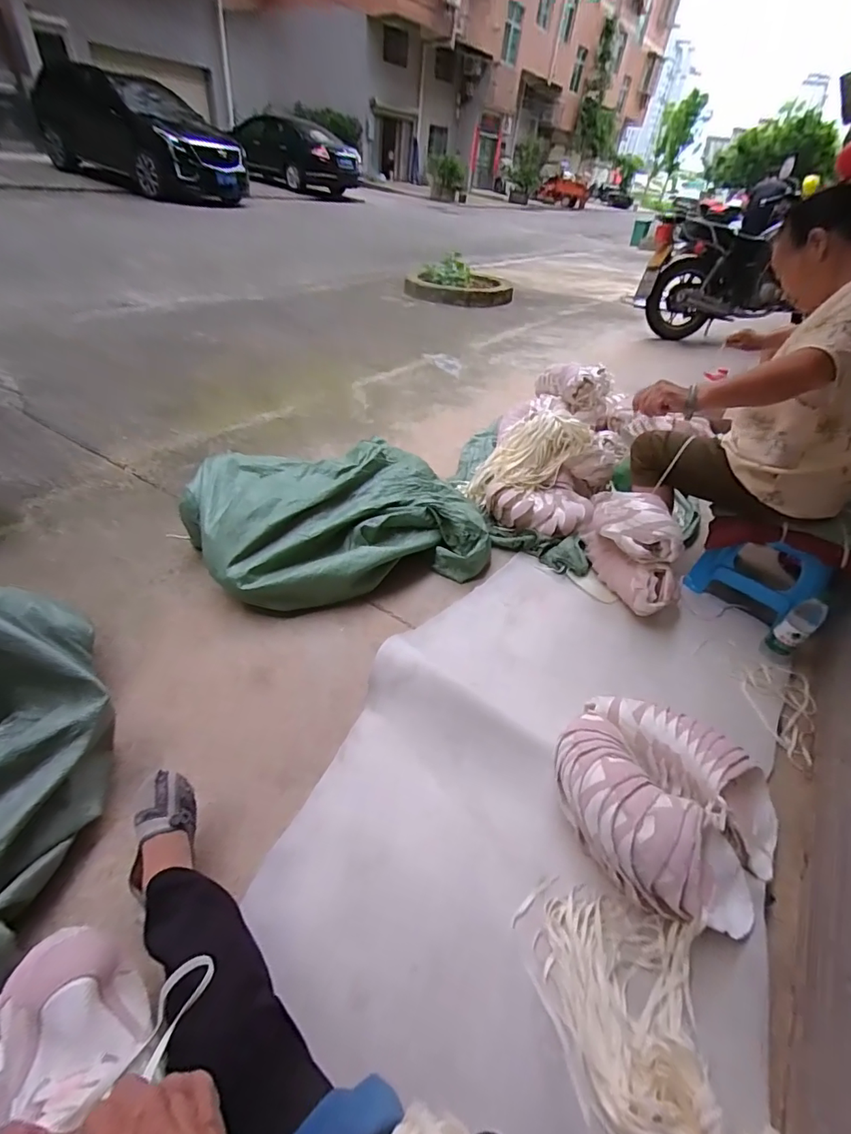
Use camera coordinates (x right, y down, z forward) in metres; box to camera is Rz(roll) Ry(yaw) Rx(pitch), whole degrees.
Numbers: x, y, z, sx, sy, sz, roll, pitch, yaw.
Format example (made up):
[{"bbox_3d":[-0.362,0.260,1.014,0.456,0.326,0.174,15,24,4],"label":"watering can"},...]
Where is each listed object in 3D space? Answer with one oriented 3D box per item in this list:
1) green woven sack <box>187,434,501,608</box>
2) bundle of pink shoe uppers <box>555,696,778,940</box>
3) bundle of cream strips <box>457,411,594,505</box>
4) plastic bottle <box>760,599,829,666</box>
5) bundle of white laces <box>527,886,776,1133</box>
[{"bbox_3d":[-0.238,-0.140,1.362,0.777,0.197,0.571,-18,47,-27],"label":"green woven sack"},{"bbox_3d":[0.422,0.412,0.826,0.375,0.171,0.321,29,45,23],"label":"bundle of pink shoe uppers"},{"bbox_3d":[0.314,-0.343,1.568,0.459,0.160,0.165,-27,33,25],"label":"bundle of cream strips"},{"bbox_3d":[0.913,0.160,1.170,0.057,0.182,0.073,-28,52,-34],"label":"plastic bottle"},{"bbox_3d":[0.300,0.645,0.643,0.251,0.048,0.348,2,41,-7],"label":"bundle of white laces"}]

